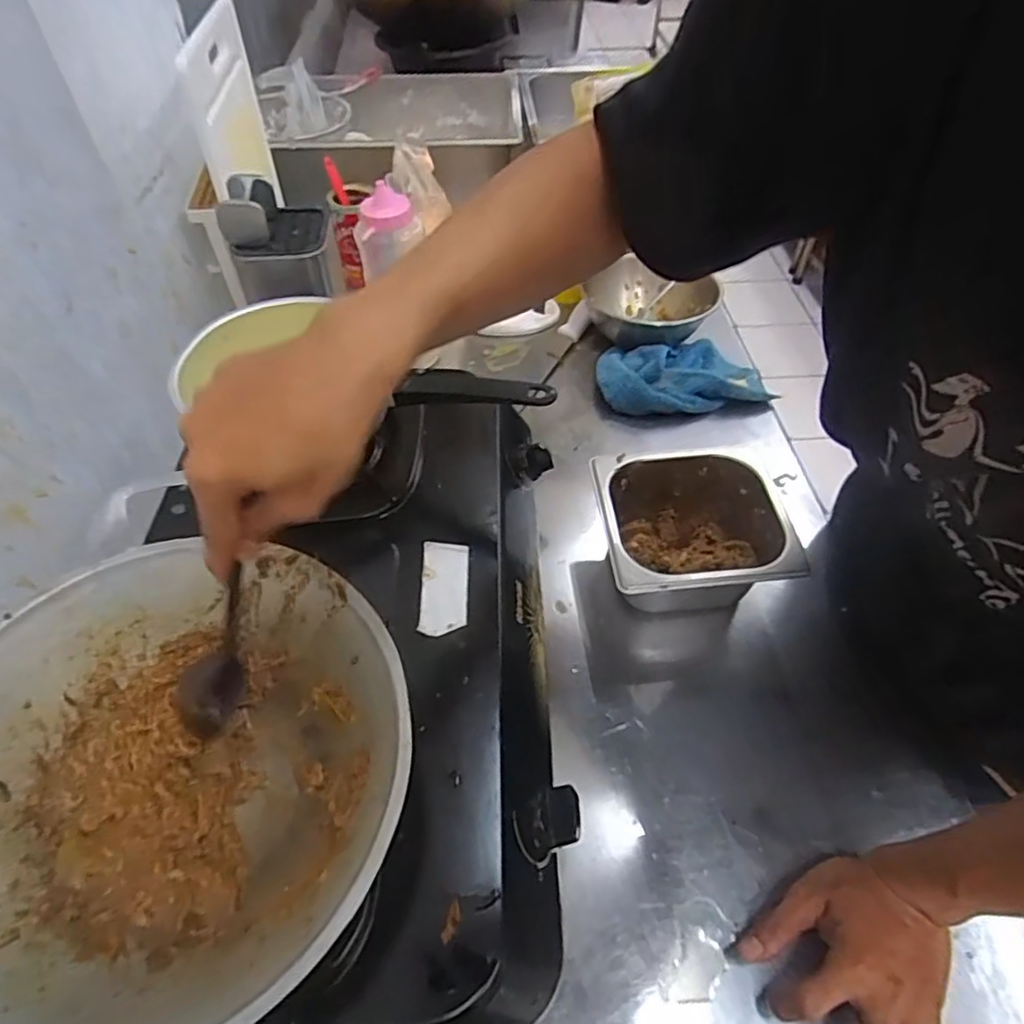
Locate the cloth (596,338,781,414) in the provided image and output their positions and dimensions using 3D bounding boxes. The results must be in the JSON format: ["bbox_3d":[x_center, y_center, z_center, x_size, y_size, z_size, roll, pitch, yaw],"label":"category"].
[{"bbox_3d":[0.222,-0.181,0.826,0.222,0.054,0.121,-3,51,-3],"label":"cloth"}]

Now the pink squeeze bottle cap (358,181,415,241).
[{"bbox_3d":[-0.144,-0.348,0.710,0.060,0.040,0.051,-7,52,-5],"label":"pink squeeze bottle cap"}]

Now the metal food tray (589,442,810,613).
[{"bbox_3d":[0.173,0.027,0.623,0.171,0.090,0.153,-4,51,-3],"label":"metal food tray"}]

